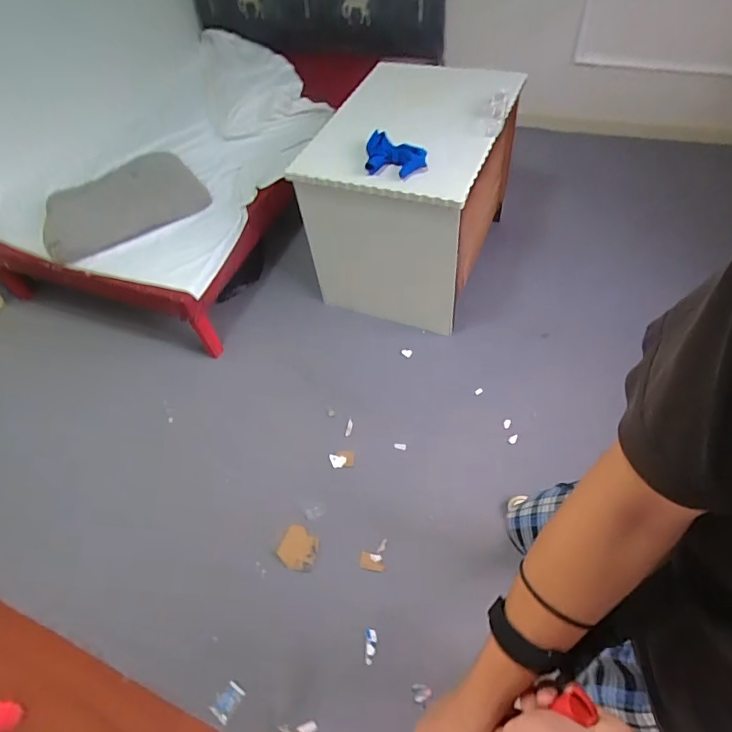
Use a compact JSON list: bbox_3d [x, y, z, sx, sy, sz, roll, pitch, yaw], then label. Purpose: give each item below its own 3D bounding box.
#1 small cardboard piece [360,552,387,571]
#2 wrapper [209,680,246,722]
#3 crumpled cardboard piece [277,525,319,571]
[{"bbox_3d":[0.021,0.578,1.383,0.075,0.006,0.049,4,56,7],"label":"small cardboard piece"},{"bbox_3d":[-0.360,0.867,1.214,0.056,0.007,0.085,26,62,23],"label":"wrapper"},{"bbox_3d":[-0.201,0.549,1.409,0.112,0.012,0.116,-3,54,5],"label":"crumpled cardboard piece"}]

